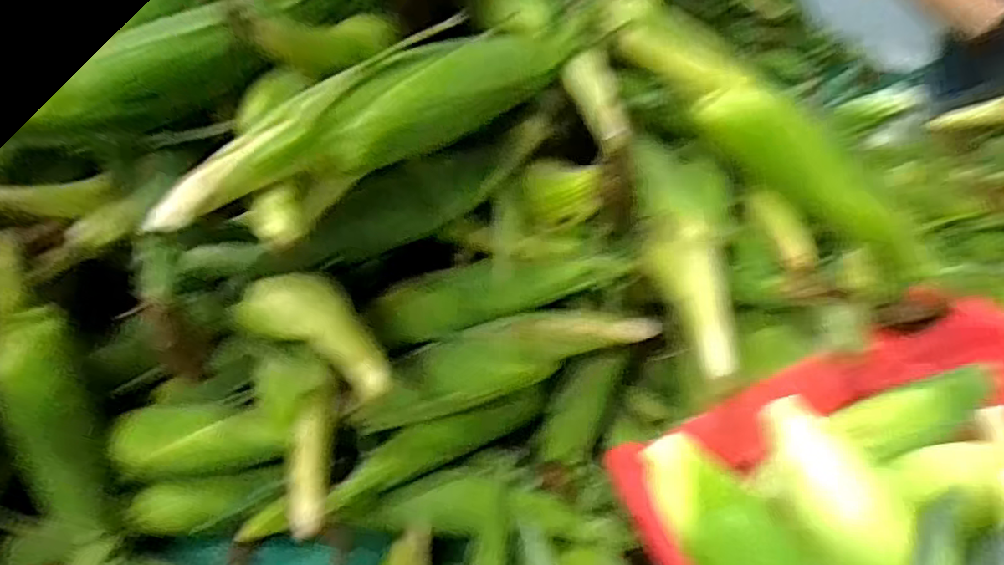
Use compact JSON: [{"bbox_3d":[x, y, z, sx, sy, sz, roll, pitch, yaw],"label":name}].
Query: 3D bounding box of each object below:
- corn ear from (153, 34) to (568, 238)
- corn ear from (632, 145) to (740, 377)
[{"bbox_3d":[-0.078,-0.115,0.450,0.336,0.085,0.055,-27,49,-23],"label":"corn ear"},{"bbox_3d":[0.164,-0.035,0.516,0.093,0.053,0.241,-1,60,1],"label":"corn ear"}]

